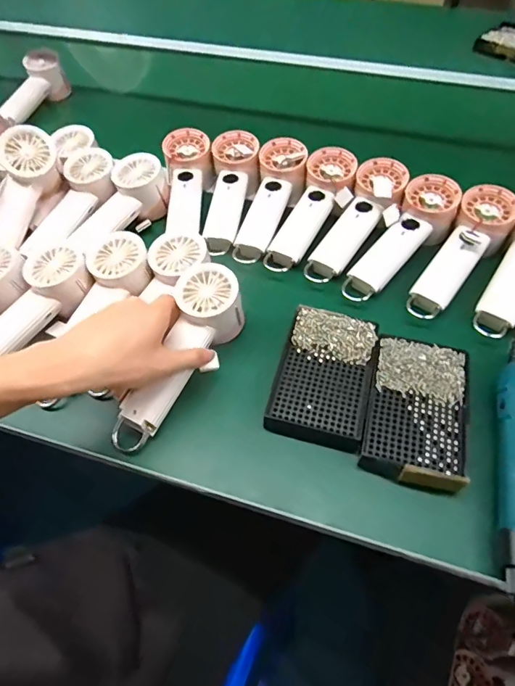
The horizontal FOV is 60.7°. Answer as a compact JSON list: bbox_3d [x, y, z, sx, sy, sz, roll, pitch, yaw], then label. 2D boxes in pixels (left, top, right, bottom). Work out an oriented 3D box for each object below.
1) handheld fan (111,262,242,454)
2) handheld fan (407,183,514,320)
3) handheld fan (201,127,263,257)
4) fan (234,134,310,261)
[{"bbox_3d":[-0.075,0.013,0.432,0.062,0.047,0.195,23,72,17],"label":"handheld fan"},{"bbox_3d":[0.232,-0.103,0.502,0.060,0.031,0.190,32,76,22],"label":"handheld fan"},{"bbox_3d":[-0.036,-0.204,0.579,0.070,0.040,0.177,7,70,6],"label":"handheld fan"},{"bbox_3d":[0.018,-0.180,0.563,0.064,0.035,0.191,16,70,13],"label":"fan"}]

